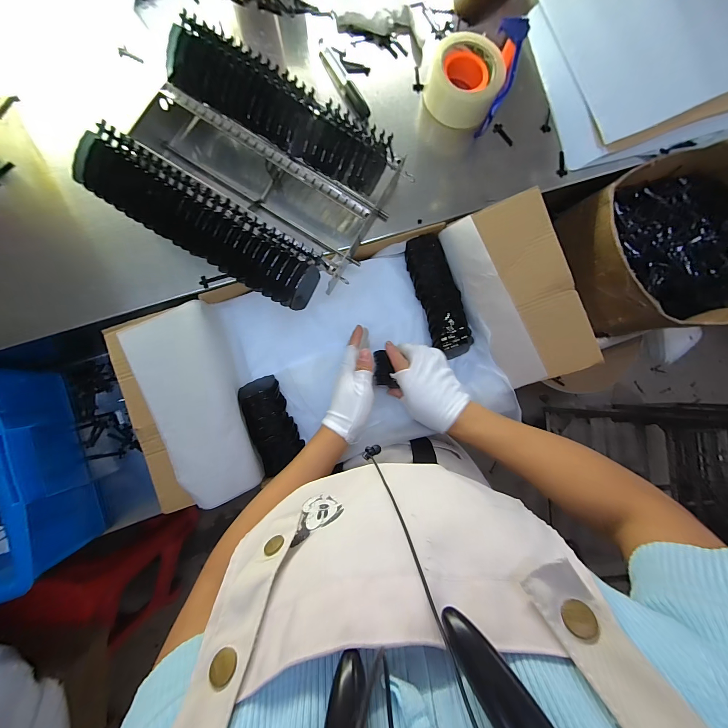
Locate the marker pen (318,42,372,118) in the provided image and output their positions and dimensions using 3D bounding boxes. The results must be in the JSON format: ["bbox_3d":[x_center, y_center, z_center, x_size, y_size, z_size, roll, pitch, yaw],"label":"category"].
[{"bbox_3d":[-0.032,-0.435,0.471,0.021,0.015,0.128,-31,90,-7],"label":"marker pen"}]

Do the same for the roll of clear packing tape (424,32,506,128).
[{"bbox_3d":[0.149,-0.427,0.470,0.105,0.058,0.096,0,86,-6],"label":"roll of clear packing tape"}]

